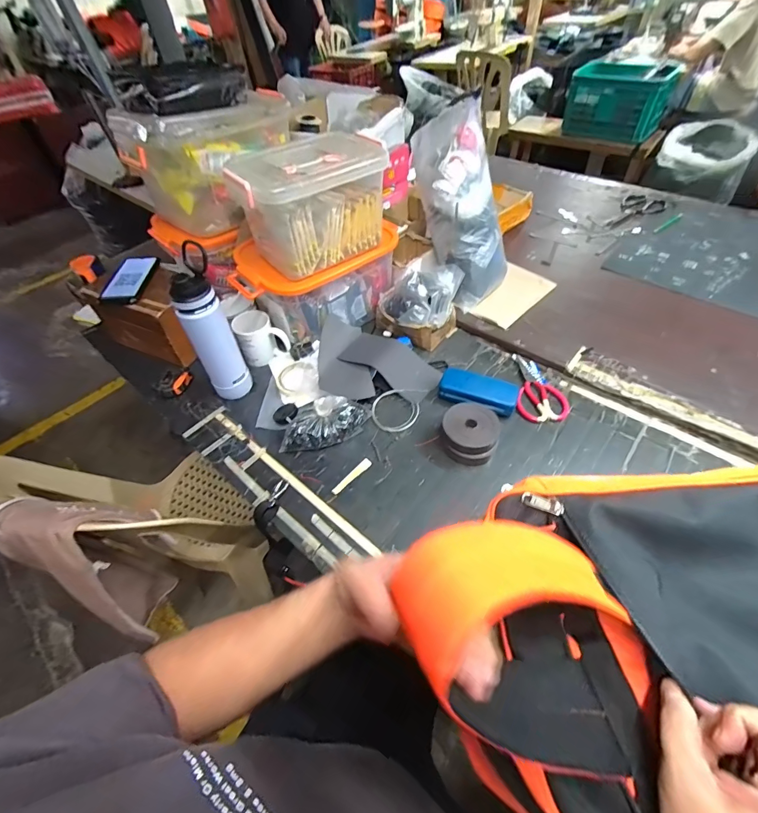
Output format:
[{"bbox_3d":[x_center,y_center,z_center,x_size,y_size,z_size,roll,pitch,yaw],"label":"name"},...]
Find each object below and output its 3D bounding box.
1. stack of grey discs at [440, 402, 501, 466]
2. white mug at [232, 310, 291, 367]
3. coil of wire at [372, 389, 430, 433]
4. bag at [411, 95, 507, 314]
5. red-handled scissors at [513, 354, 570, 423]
[{"bbox_3d":[0.161,0.049,0.681,0.099,0.059,0.091,2,51,6],"label":"stack of grey discs"},{"bbox_3d":[-0.263,-0.157,0.851,0.101,0.087,0.088,-23,52,-14],"label":"white mug"},{"bbox_3d":[0.036,0.000,0.760,0.091,0.009,0.119,12,52,15],"label":"coil of wire"},{"bbox_3d":[0.201,-0.452,0.902,0.149,0.412,0.128,-23,17,-13],"label":"bag"},{"bbox_3d":[0.333,-0.041,0.782,0.100,0.015,0.184,8,51,11],"label":"red-handled scissors"}]

